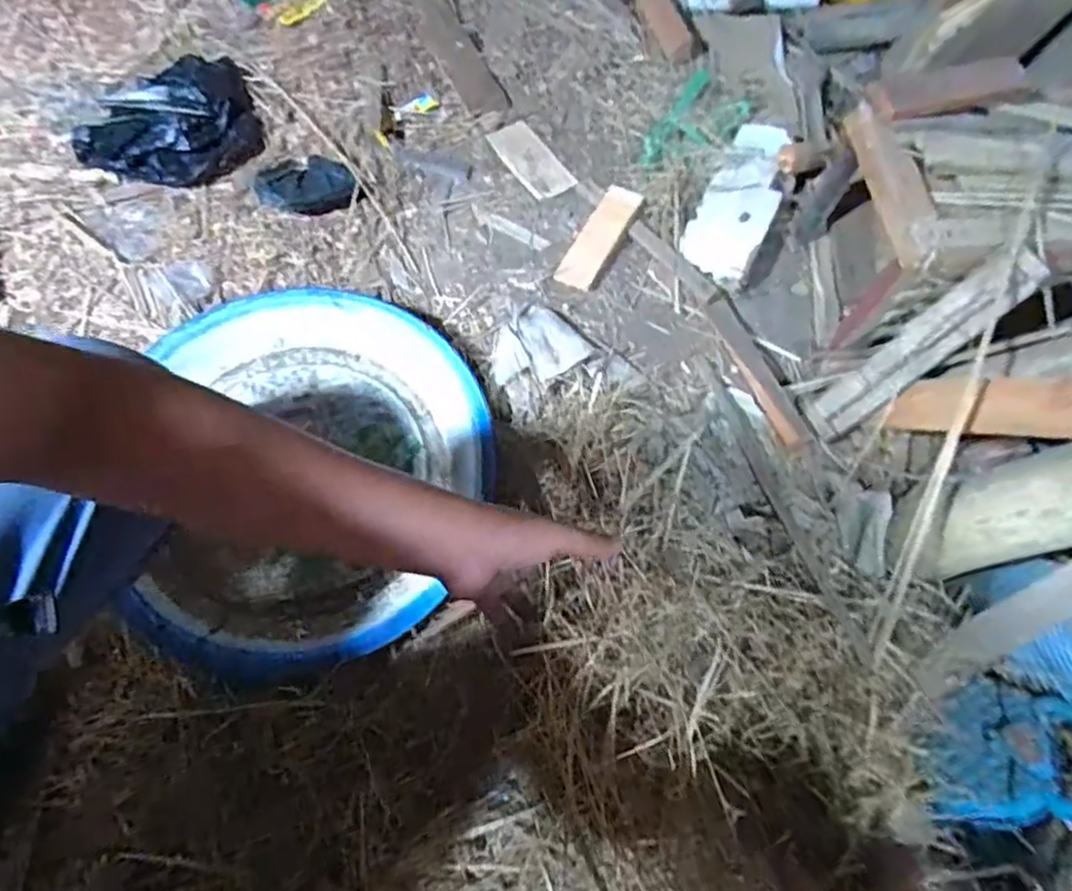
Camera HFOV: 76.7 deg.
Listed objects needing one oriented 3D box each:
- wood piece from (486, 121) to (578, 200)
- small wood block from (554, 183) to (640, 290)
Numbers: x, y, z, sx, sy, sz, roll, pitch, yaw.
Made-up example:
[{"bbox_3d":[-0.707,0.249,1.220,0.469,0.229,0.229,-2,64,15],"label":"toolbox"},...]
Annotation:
[{"bbox_3d":[-0.008,-0.367,0.871,0.060,0.006,0.126,-31,71,-14],"label":"wood piece"},{"bbox_3d":[0.076,-0.254,0.823,0.046,0.016,0.145,28,68,10],"label":"small wood block"}]

